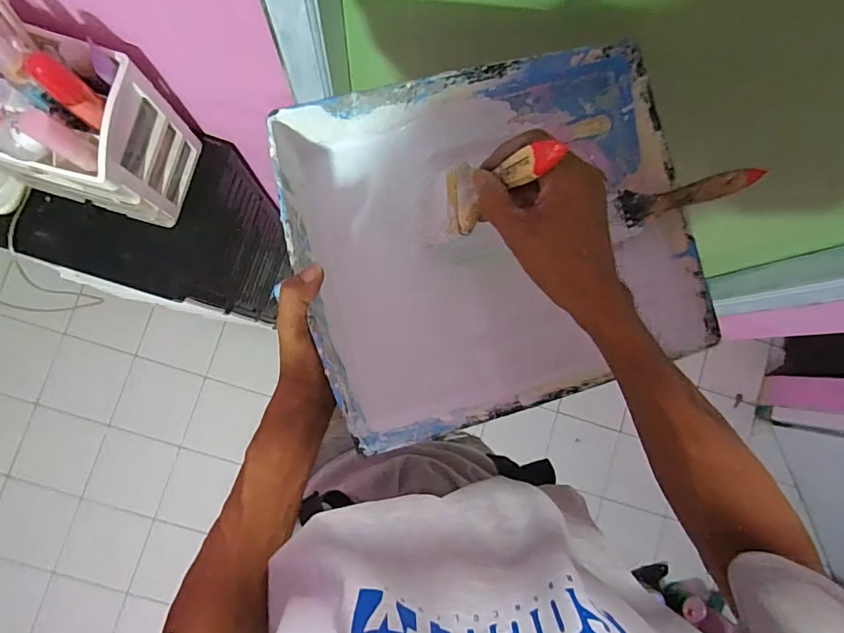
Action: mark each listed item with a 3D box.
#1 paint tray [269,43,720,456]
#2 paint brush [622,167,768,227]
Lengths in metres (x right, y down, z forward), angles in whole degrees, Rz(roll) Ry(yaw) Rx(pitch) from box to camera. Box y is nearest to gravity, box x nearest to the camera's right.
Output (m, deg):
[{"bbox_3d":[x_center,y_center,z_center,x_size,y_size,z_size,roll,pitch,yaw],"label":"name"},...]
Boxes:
[{"bbox_3d":[0.068,-0.070,0.441,0.341,0.068,0.290,-15,88,-6],"label":"paint tray"},{"bbox_3d":[0.238,-0.110,0.438,0.116,0.019,0.032,-14,87,12],"label":"paint brush"}]

